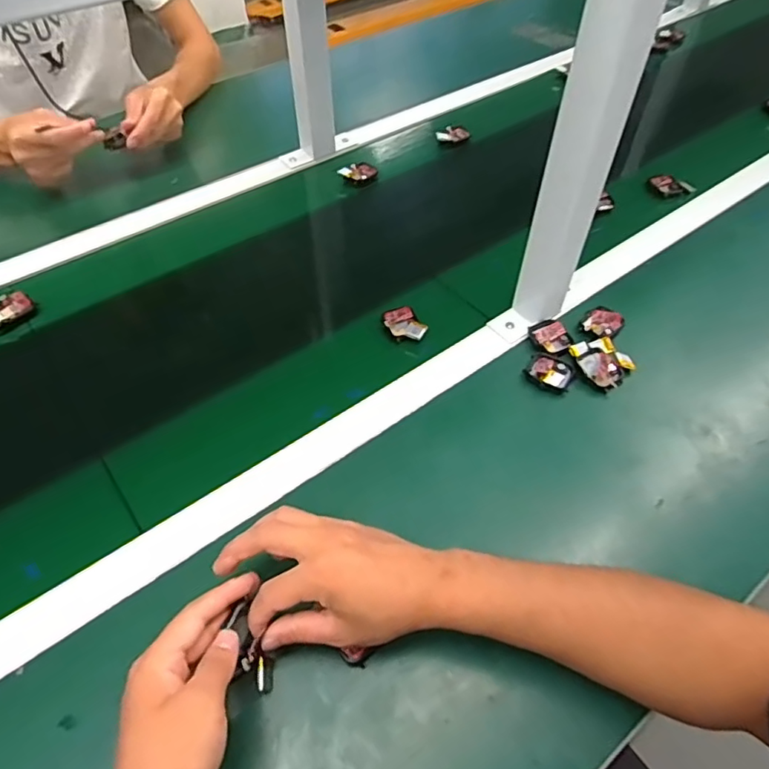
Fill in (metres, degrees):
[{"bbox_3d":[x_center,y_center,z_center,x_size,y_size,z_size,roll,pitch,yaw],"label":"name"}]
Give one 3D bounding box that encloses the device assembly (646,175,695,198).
[{"bbox_3d":[0.397,-0.275,0.773,0.062,0.018,0.036,23,55,16],"label":"device assembly"}]

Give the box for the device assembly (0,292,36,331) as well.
[{"bbox_3d":[-0.422,-0.082,0.623,0.034,0.016,0.051,33,59,23],"label":"device assembly"}]

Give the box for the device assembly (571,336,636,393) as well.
[{"bbox_3d":[0.223,-0.024,0.566,0.049,0.009,0.057,-21,55,-17],"label":"device assembly"}]

